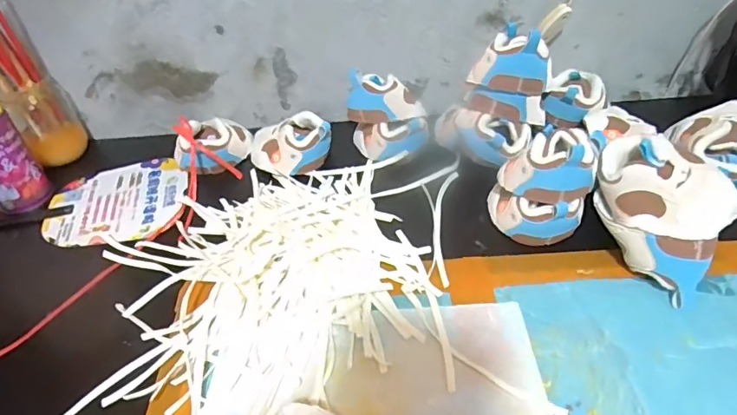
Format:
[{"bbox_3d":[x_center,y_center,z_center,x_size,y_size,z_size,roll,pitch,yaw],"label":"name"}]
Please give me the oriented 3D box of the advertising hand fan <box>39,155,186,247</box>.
[{"bbox_3d":[-0.307,-0.011,0.609,0.155,0.008,0.150,-3,42,2],"label":"advertising hand fan"}]

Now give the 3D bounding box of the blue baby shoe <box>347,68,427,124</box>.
[{"bbox_3d":[0.020,-0.135,0.611,0.094,0.061,0.050,7,44,13],"label":"blue baby shoe"}]

